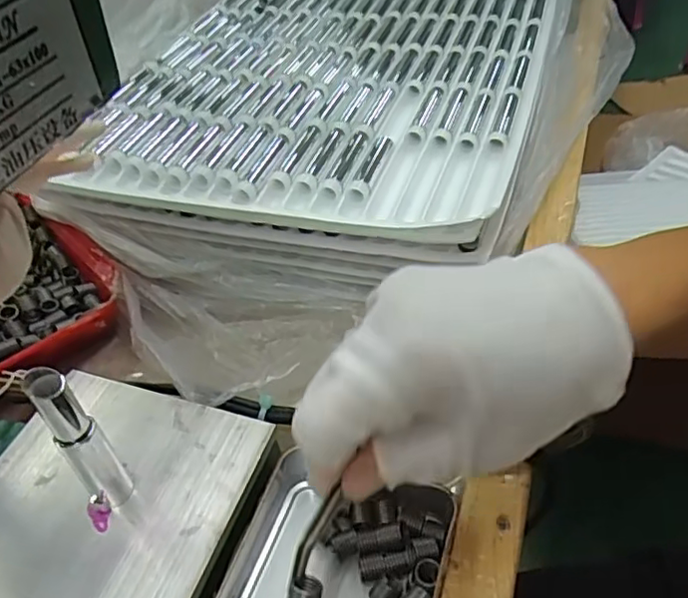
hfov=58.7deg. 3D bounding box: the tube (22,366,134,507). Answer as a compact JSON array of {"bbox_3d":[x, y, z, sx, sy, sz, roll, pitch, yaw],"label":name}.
[{"bbox_3d":[-0.106,0.058,0.248,0.018,0.079,0.015,-30,50,-25],"label":"tube"}]

